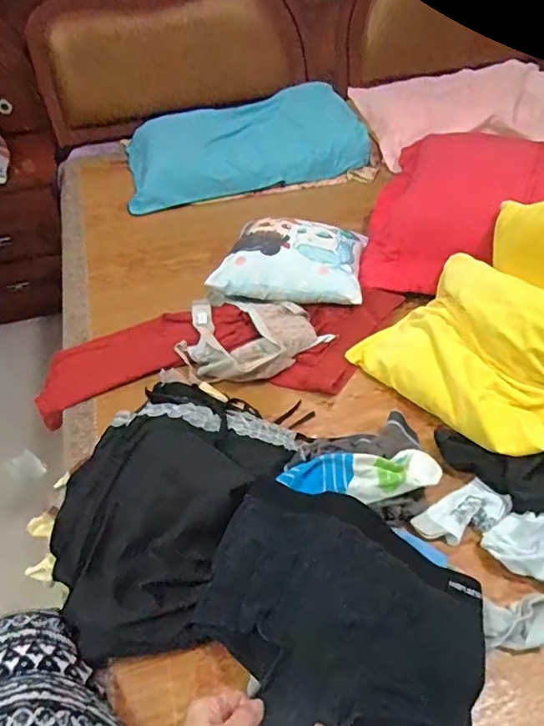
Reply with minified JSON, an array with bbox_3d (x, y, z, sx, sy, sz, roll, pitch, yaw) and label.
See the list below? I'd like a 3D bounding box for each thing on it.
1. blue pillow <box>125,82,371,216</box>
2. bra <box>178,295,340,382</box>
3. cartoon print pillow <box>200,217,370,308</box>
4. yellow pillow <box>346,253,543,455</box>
[{"bbox_3d":[-0.084,-0.649,1.507,0.694,0.147,0.352,-14,45,-9],"label":"blue pillow"},{"bbox_3d":[-0.048,-0.045,0.958,0.276,0.050,0.207,19,49,22],"label":"bra"},{"bbox_3d":[0.047,-0.220,1.051,0.291,0.065,0.235,8,46,13],"label":"cartoon print pillow"},{"bbox_3d":[0.333,-0.039,0.822,0.243,0.168,0.340,-31,50,-24],"label":"yellow pillow"}]

